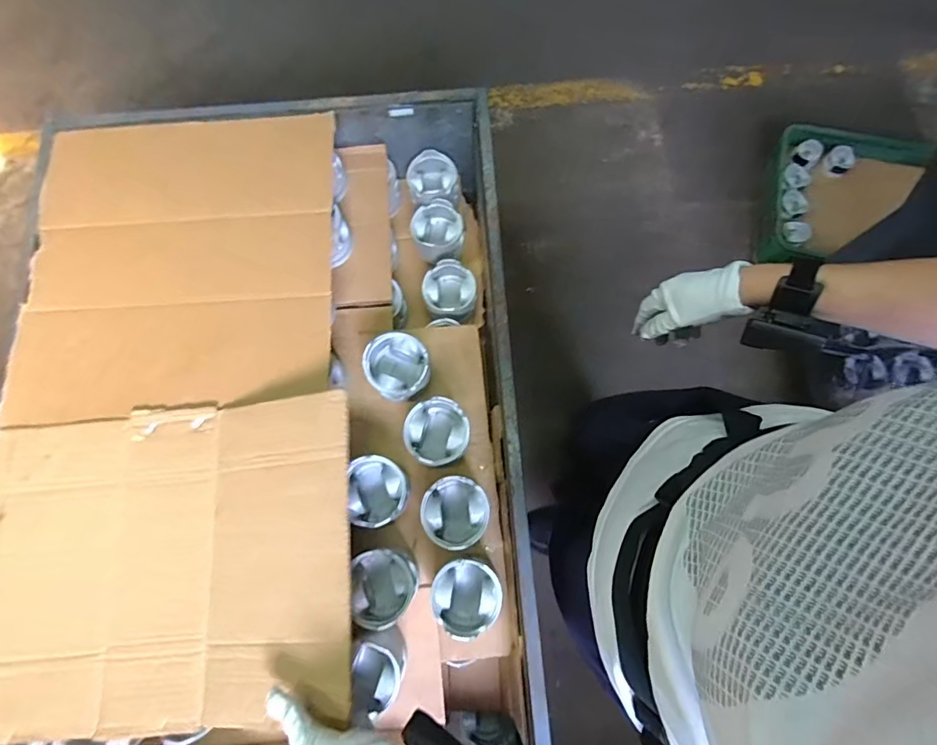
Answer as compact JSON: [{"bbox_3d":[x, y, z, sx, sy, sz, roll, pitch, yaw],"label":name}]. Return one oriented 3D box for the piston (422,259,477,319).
[{"bbox_3d":[-0.033,-0.142,0.848,0.095,0.057,0.098,-39,78,-10],"label":"piston"}]

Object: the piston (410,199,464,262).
[{"bbox_3d":[-0.056,-0.255,0.878,0.089,0.067,0.100,-17,76,-4],"label":"piston"}]

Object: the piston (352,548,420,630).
[{"bbox_3d":[-0.111,0.287,0.642,0.078,0.076,0.095,-13,75,-3],"label":"piston"}]

